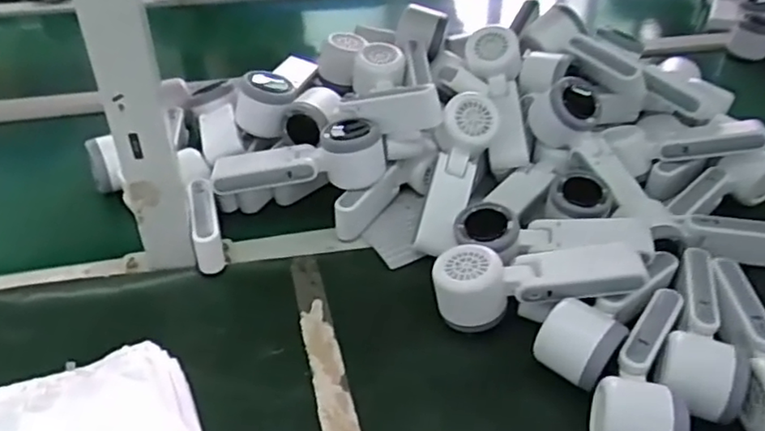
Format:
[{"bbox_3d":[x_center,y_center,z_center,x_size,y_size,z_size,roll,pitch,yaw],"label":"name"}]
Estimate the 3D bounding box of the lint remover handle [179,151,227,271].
[{"bbox_3d":[-0.172,-0.009,0.616,0.027,0.036,0.155,-11,41,-15],"label":"lint remover handle"}]

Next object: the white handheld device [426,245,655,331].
[{"bbox_3d":[0.128,0.054,0.536,0.166,0.054,0.054,-9,39,7],"label":"white handheld device"}]

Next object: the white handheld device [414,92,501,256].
[{"bbox_3d":[0.071,-0.041,0.622,0.054,0.045,0.171,14,72,14],"label":"white handheld device"}]

